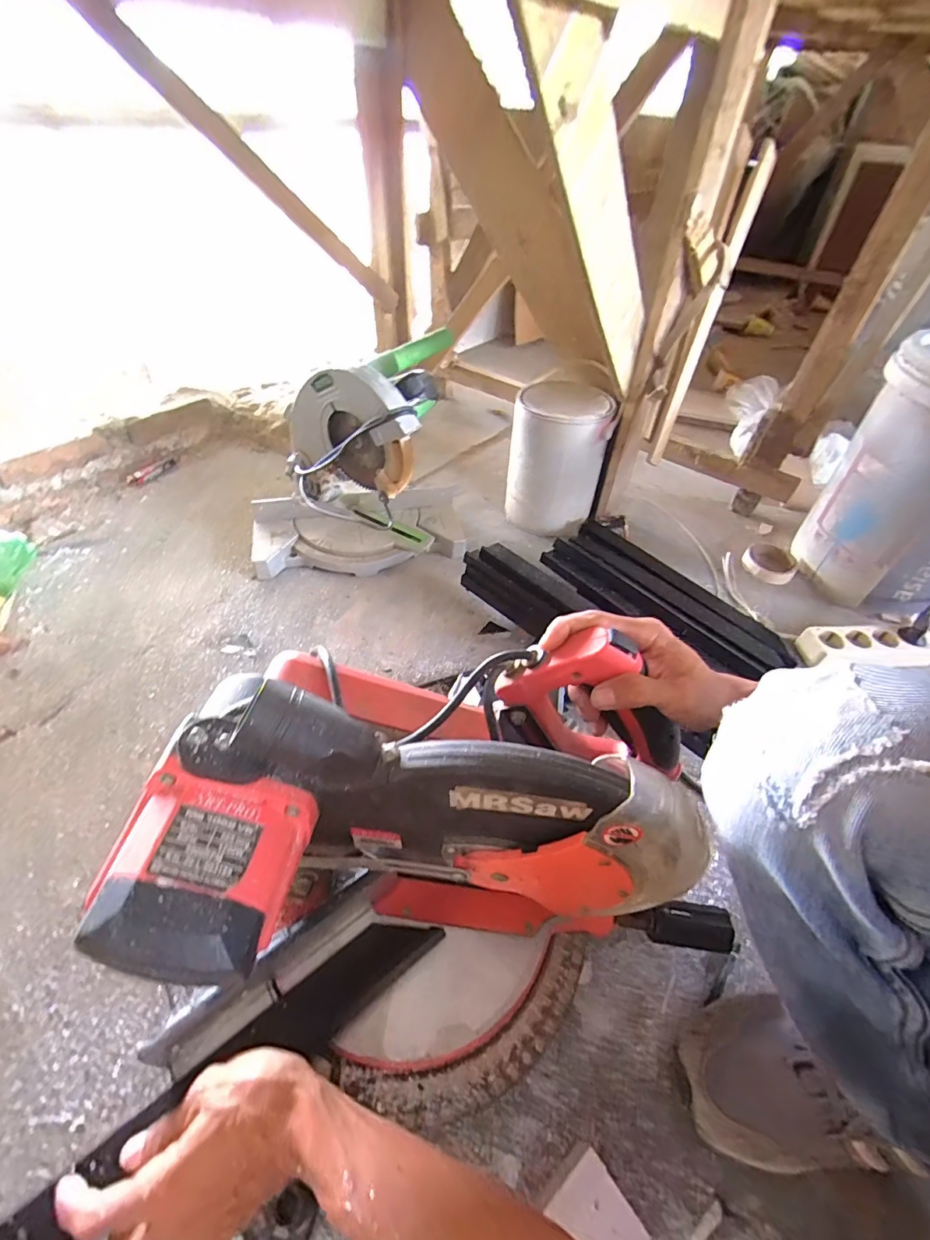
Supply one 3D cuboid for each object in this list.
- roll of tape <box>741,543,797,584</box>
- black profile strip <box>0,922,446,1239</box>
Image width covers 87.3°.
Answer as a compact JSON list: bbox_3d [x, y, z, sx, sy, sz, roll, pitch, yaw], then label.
[{"bbox_3d":[0.580,-0.110,0.928,0.089,0.020,0.102,35,53,25],"label":"roll of tape"},{"bbox_3d":[-0.289,0.395,0.288,0.626,0.042,0.057,-27,54,-29],"label":"black profile strip"}]

